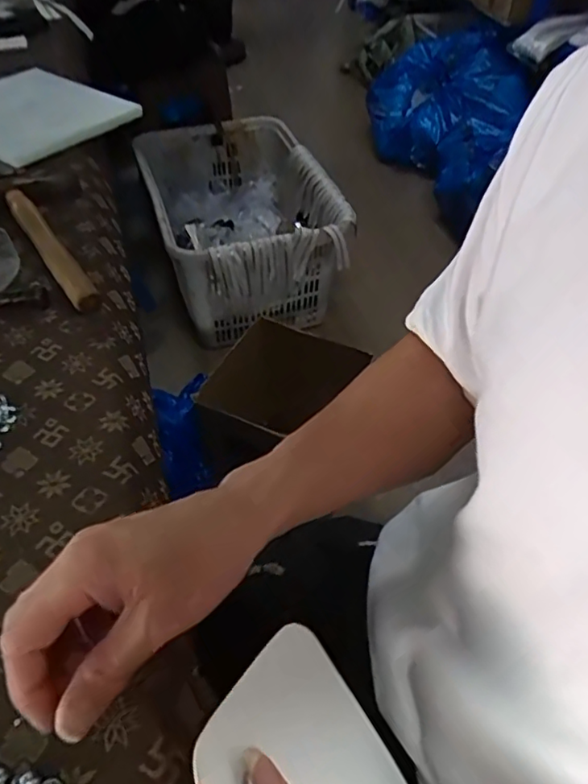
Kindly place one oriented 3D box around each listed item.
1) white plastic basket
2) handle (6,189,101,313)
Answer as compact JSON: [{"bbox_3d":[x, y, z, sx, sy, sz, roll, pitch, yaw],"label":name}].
[{"bbox_3d":[-0.157,-0.465,1.647,0.460,0.324,0.648,-14,50,-13],"label":"white plastic basket"},{"bbox_3d":[-0.247,-0.148,0.582,0.028,0.023,0.220,-27,54,-25],"label":"handle"}]

